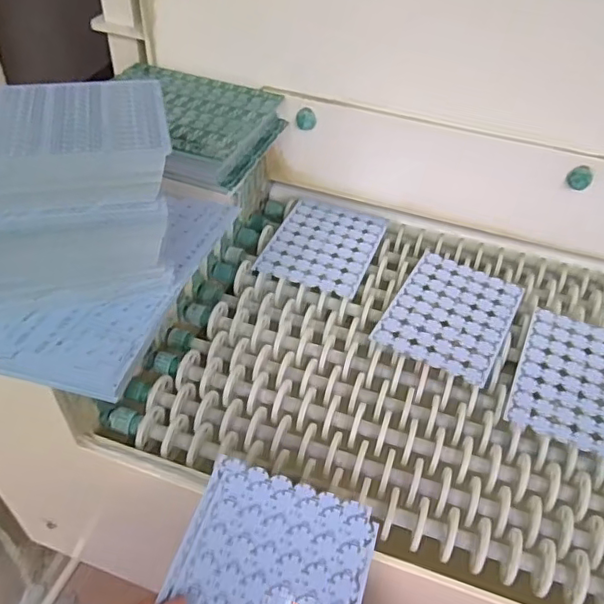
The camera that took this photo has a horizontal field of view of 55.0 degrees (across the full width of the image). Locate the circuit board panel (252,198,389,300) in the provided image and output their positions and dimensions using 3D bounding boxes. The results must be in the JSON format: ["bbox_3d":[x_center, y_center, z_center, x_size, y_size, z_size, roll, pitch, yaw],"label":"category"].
[{"bbox_3d":[0.027,-0.069,0.677,0.115,0.007,0.150,18,46,13],"label":"circuit board panel"}]

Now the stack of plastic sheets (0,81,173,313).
[{"bbox_3d":[-0.168,-0.079,0.419,0.149,0.108,0.129,-5,46,-9],"label":"stack of plastic sheets"}]

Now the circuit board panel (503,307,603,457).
[{"bbox_3d":[0.266,0.074,0.549,0.117,0.005,0.157,20,48,17],"label":"circuit board panel"}]

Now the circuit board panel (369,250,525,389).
[{"bbox_3d":[0.156,0.011,0.604,0.116,0.005,0.154,24,49,18],"label":"circuit board panel"}]

